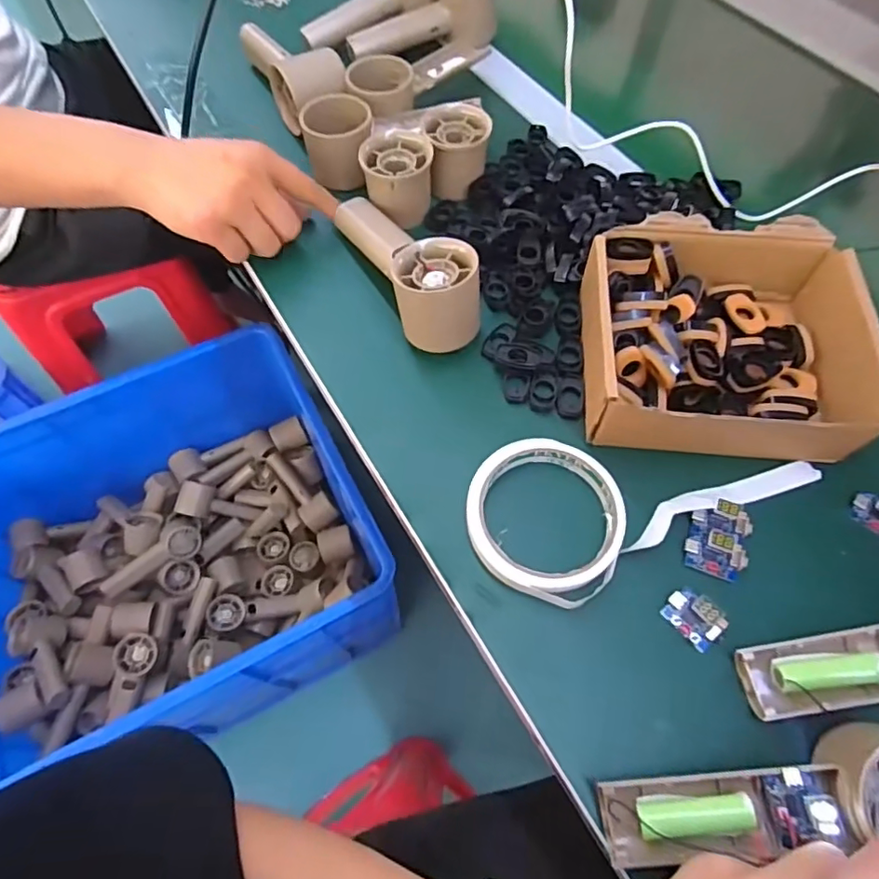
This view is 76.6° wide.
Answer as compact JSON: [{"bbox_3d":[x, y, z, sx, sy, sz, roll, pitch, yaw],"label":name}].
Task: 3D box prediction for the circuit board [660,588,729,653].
[{"bbox_3d":[0.144,0.099,0.310,0.024,0.007,0.031,-35,68,-18],"label":"circuit board"}]

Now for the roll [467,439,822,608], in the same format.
[{"bbox_3d":[0.124,0.052,0.333,0.212,0.016,0.097,4,62,1],"label":"roll"}]

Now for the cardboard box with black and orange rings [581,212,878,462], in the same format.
[{"bbox_3d":[0.182,-0.067,0.369,0.176,0.057,0.156,3,62,1],"label":"cardboard box with black and orange rings"}]

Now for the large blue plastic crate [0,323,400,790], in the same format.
[{"bbox_3d":[-0.441,0.194,0.881,0.542,0.331,0.496,-23,65,-13],"label":"large blue plastic crate"}]

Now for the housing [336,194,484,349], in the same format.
[{"bbox_3d":[-0.031,-0.135,0.408,0.052,0.058,0.154,-33,67,-17],"label":"housing"}]

